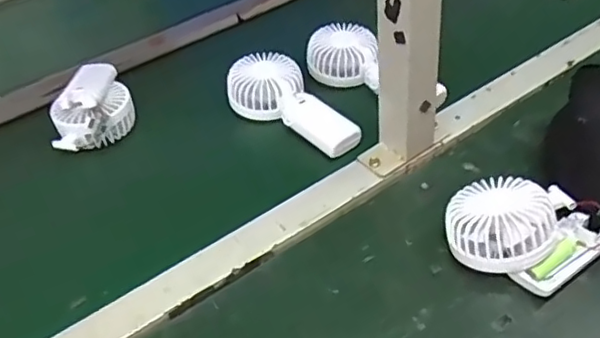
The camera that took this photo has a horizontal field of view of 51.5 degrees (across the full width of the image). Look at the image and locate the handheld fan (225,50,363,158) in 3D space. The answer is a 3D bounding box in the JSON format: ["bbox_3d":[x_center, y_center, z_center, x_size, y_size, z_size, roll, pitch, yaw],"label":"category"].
[{"bbox_3d":[-0.009,-0.074,0.689,0.079,0.039,0.171,-32,48,-25],"label":"handheld fan"}]

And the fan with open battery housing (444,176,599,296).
[{"bbox_3d":[0.191,0.049,0.521,0.120,0.056,0.110,-25,45,-18],"label":"fan with open battery housing"}]

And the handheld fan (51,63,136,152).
[{"bbox_3d":[-0.236,-0.070,0.706,0.086,0.058,0.096,-16,43,-9],"label":"handheld fan"}]

